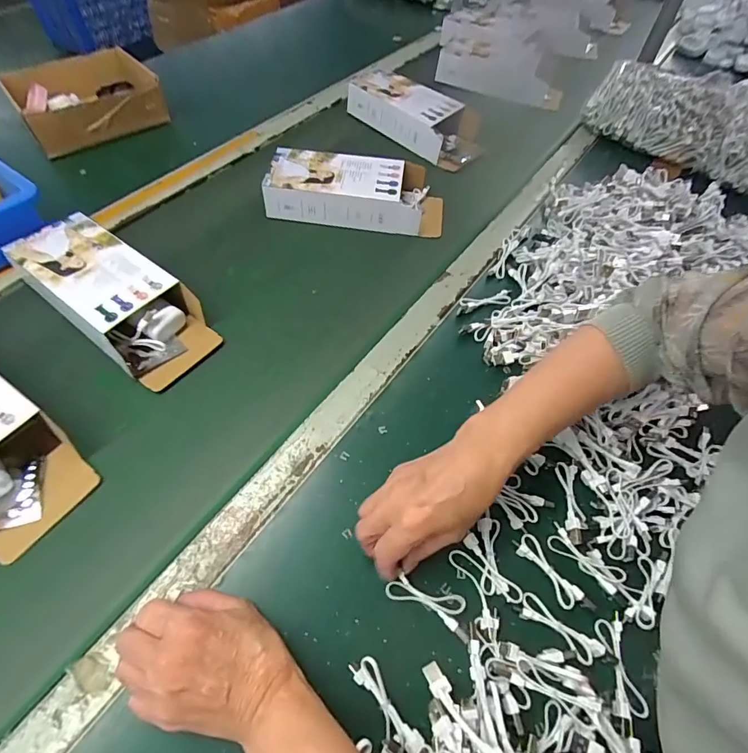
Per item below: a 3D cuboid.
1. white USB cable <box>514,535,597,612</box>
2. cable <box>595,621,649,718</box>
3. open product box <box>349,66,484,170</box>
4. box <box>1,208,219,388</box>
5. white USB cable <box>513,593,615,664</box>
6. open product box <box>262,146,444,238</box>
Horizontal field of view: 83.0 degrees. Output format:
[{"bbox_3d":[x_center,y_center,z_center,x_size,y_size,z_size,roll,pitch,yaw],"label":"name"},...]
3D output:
[{"bbox_3d":[0.153,0.170,0.364,0.023,0.009,0.074,-29,66,-18],"label":"white USB cable"},{"bbox_3d":[0.193,0.226,0.331,0.026,0.012,0.062,4,61,-1],"label":"cable"},{"bbox_3d":[0.076,-0.461,0.752,0.253,0.055,0.113,34,64,15],"label":"open product box"},{"bbox_3d":[-0.301,-0.095,0.488,0.253,0.049,0.103,34,64,15],"label":"box"},{"bbox_3d":[0.153,0.205,0.341,0.076,0.006,0.021,35,64,15],"label":"white USB cable"},{"bbox_3d":[-0.024,-0.271,0.617,0.251,0.054,0.098,7,61,0],"label":"open product box"}]

